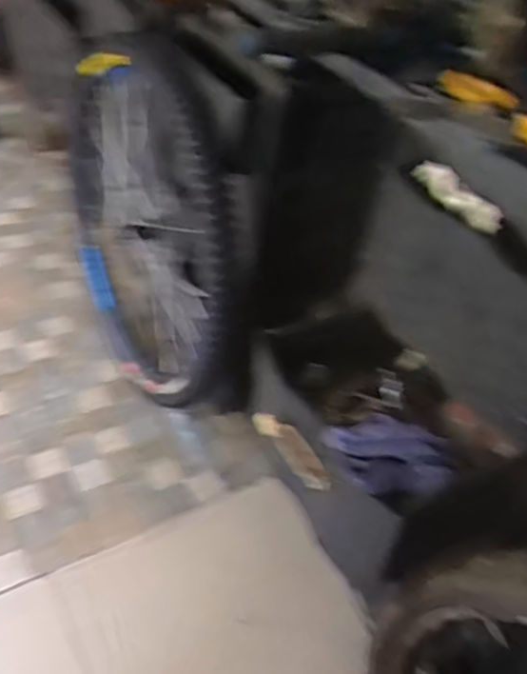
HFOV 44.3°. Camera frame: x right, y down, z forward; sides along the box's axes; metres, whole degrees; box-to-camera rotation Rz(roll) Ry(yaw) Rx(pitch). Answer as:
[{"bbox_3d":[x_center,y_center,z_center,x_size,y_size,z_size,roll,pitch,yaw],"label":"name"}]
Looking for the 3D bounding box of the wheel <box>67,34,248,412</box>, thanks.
[{"bbox_3d":[-0.239,-0.203,1.341,0.113,0.723,0.713,-16,9,-32],"label":"wheel"}]

